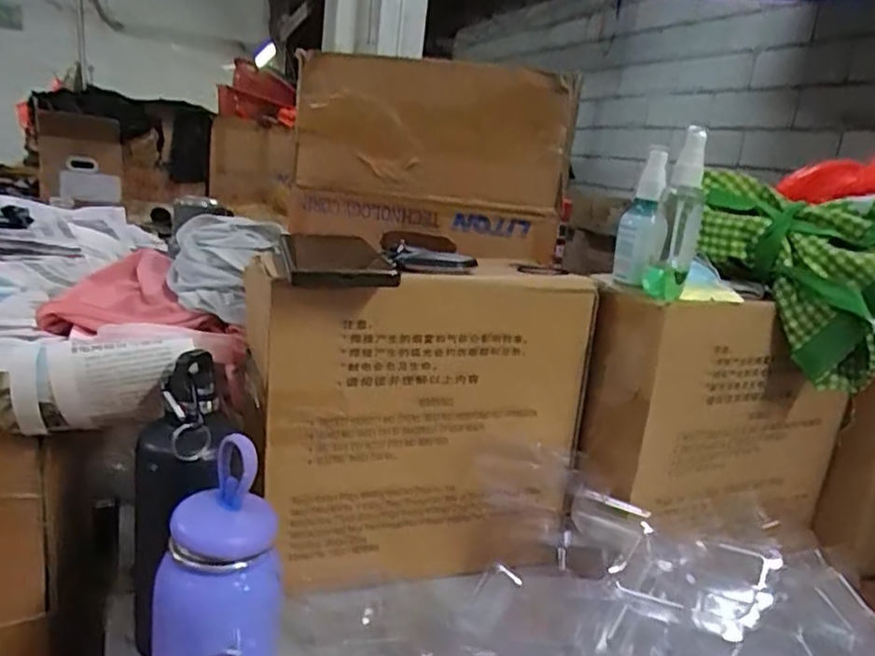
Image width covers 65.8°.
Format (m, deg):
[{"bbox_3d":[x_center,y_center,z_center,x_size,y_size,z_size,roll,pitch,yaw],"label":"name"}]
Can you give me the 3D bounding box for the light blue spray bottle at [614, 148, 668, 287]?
[{"bbox_3d":[0.180,-0.095,0.587,0.039,0.115,0.033,11,15,15],"label":"light blue spray bottle"}]

